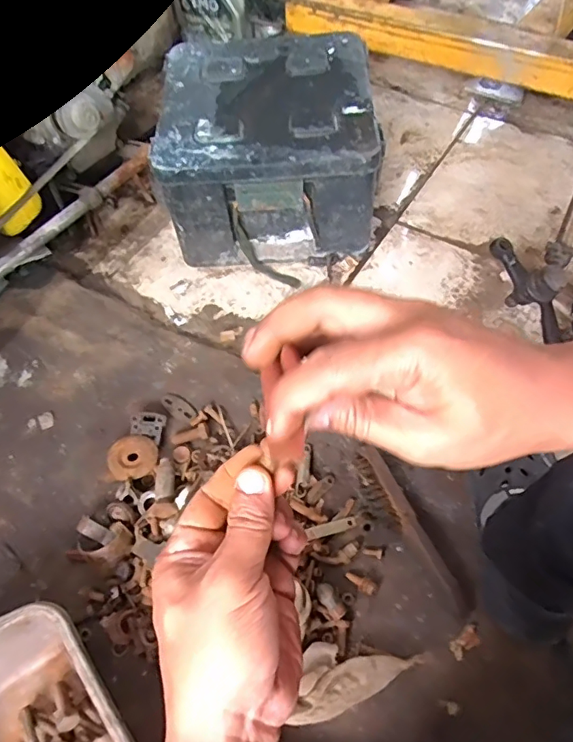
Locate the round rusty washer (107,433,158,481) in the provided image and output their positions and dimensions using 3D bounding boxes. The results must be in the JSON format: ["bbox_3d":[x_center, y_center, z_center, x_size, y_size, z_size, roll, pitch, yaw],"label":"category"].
[{"bbox_3d":[-0.227,0.127,0.756,0.069,0.007,0.063,4,74,-16],"label":"round rusty washer"}]

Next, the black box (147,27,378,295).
[{"bbox_3d":[-0.029,-0.395,0.949,0.356,0.233,0.361,-1,60,2],"label":"black box"}]

